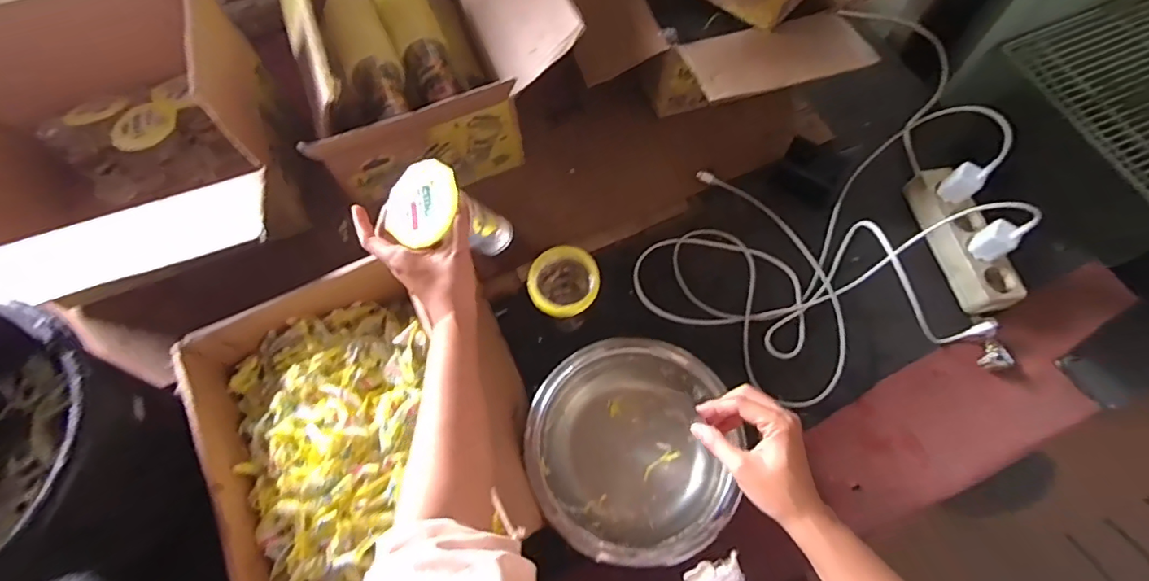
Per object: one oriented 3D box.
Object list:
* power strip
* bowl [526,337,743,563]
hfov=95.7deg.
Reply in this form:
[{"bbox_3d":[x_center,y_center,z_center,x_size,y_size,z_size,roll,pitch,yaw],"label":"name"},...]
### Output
[{"bbox_3d":[0.504,-0.068,0.684,0.060,0.039,0.204,-11,68,-4],"label":"power strip"},{"bbox_3d":[0.066,0.173,0.577,0.222,0.064,0.225,0,68,0],"label":"bowl"}]

